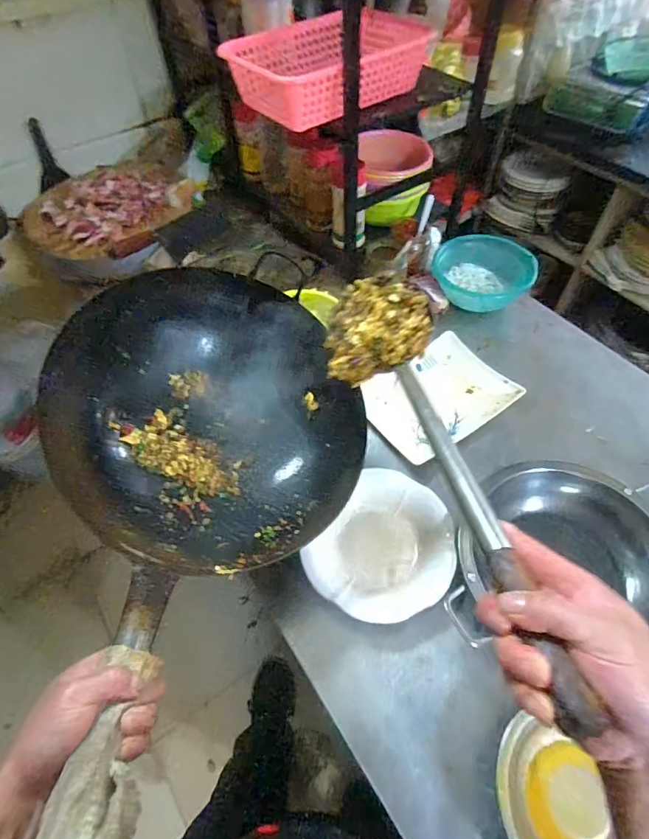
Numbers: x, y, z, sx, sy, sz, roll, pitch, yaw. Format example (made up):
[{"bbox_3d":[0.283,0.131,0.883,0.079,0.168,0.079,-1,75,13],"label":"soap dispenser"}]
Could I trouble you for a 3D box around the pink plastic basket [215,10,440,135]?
[{"bbox_3d":[0.001,-0.621,0.796,0.279,0.073,0.228,-36,64,-20],"label":"pink plastic basket"}]

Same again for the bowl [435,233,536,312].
[{"bbox_3d":[0.331,-0.308,0.943,0.202,0.064,0.178,29,62,17],"label":"bowl"}]

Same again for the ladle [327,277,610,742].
[{"bbox_3d":[0.089,0.006,0.397,0.116,0.080,0.464,-7,39,-4],"label":"ladle"}]

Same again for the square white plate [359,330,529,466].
[{"bbox_3d":[0.193,-0.046,0.799,0.236,0.030,0.190,-30,62,-17],"label":"square white plate"}]

